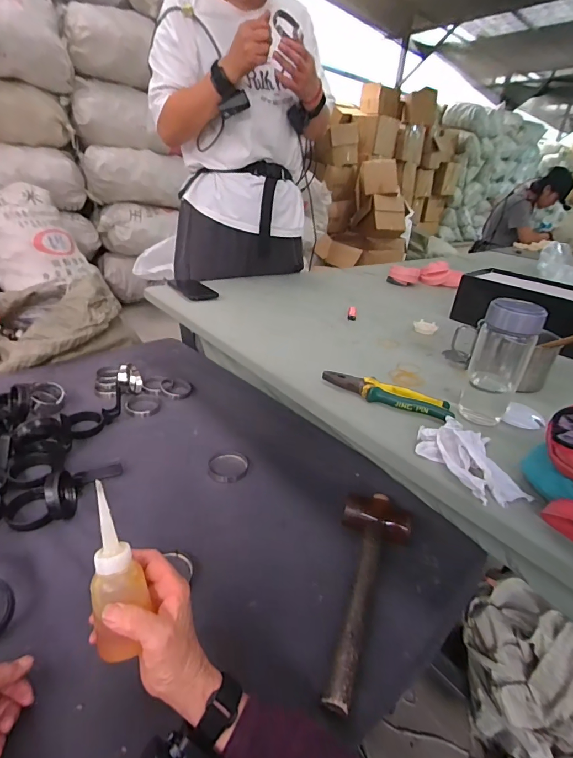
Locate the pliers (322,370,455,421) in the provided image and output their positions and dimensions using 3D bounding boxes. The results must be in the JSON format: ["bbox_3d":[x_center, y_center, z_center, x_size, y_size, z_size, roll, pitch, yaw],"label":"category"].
[{"bbox_3d":[0.155,0.020,0.625,0.199,0.020,0.054,17,30,21],"label":"pliers"}]

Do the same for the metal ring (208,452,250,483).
[{"bbox_3d":[-0.107,0.162,0.734,0.075,0.022,0.075,5,28,-2],"label":"metal ring"}]

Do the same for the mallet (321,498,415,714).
[{"bbox_3d":[0.111,0.263,0.519,0.096,0.041,0.292,12,29,11],"label":"mallet"}]

